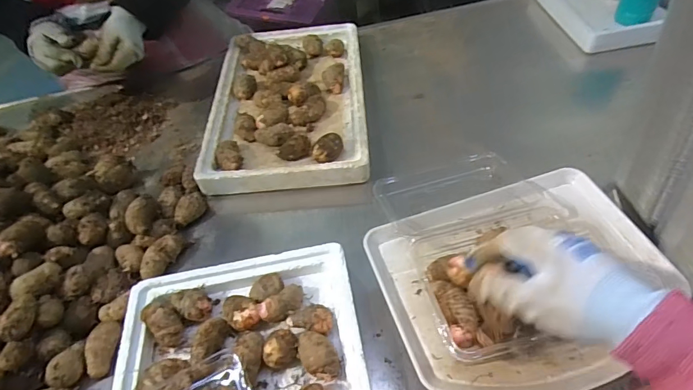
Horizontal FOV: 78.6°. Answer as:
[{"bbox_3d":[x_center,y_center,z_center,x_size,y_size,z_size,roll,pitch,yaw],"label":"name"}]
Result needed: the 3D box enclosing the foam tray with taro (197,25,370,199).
[{"bbox_3d":[-0.114,-0.204,0.869,0.300,0.057,0.491,-5,50,4],"label":"foam tray with taro"}]

